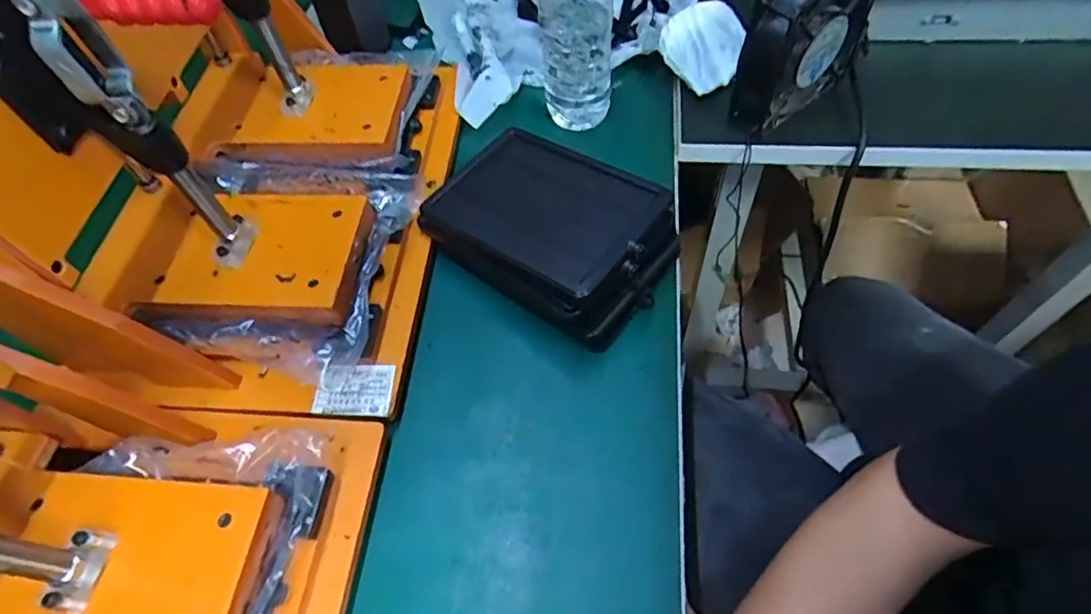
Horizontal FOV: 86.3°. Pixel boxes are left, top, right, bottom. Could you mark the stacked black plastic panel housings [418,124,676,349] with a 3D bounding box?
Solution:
[{"bbox_3d":[0.004,-0.059,0.455,0.170,0.064,0.122,34,66,23],"label":"stacked black plastic panel housings"}]

